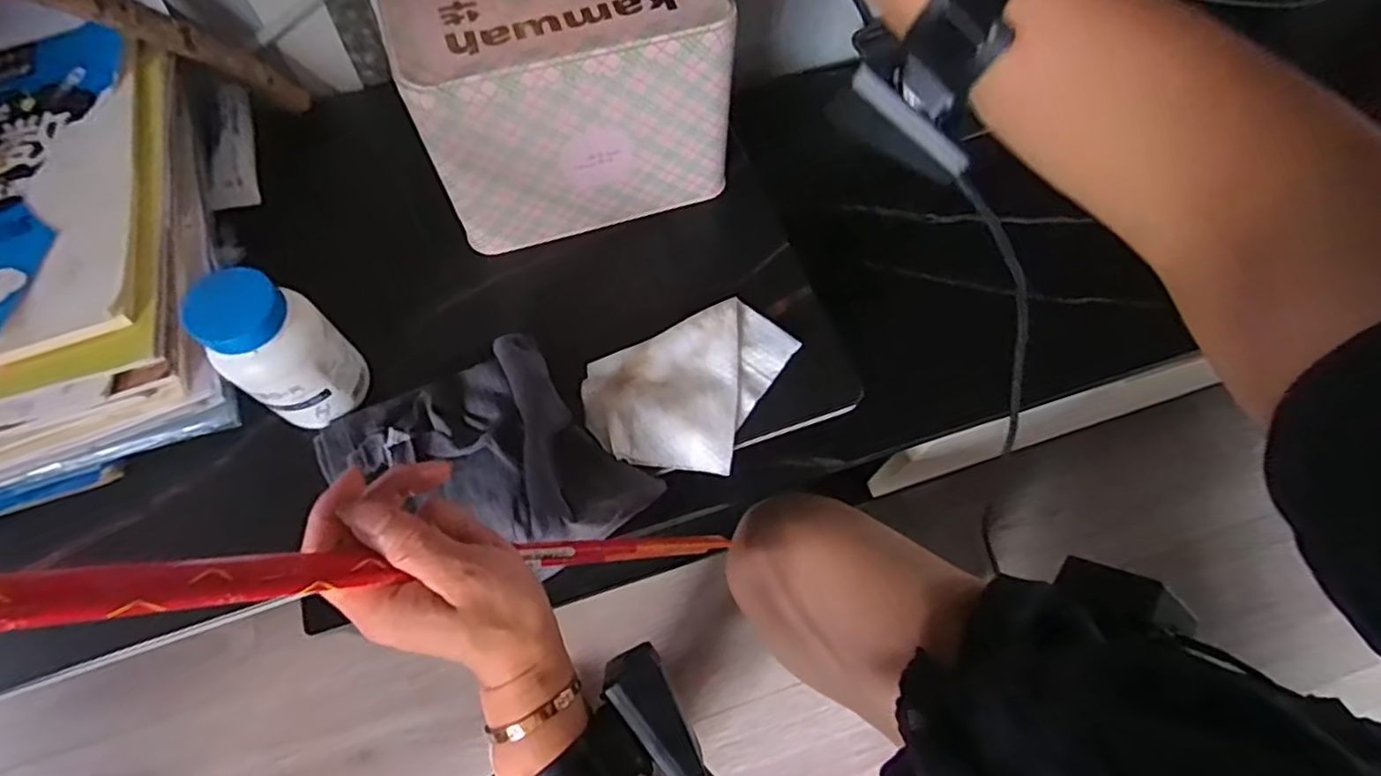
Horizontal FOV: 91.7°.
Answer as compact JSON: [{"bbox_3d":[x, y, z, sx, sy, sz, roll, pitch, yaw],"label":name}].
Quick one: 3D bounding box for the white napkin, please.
[{"bbox_3d":[0.008,0.000,0.444,0.144,0.018,0.095,-30,69,-14],"label":"white napkin"}]

